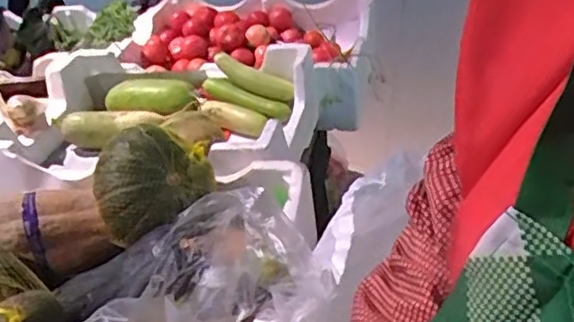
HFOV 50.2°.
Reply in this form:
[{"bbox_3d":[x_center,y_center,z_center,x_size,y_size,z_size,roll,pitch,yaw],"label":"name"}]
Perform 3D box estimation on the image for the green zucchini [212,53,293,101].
[{"bbox_3d":[-0.072,-0.178,1.289,0.053,0.049,0.210,-31,43,-27],"label":"green zucchini"}]

